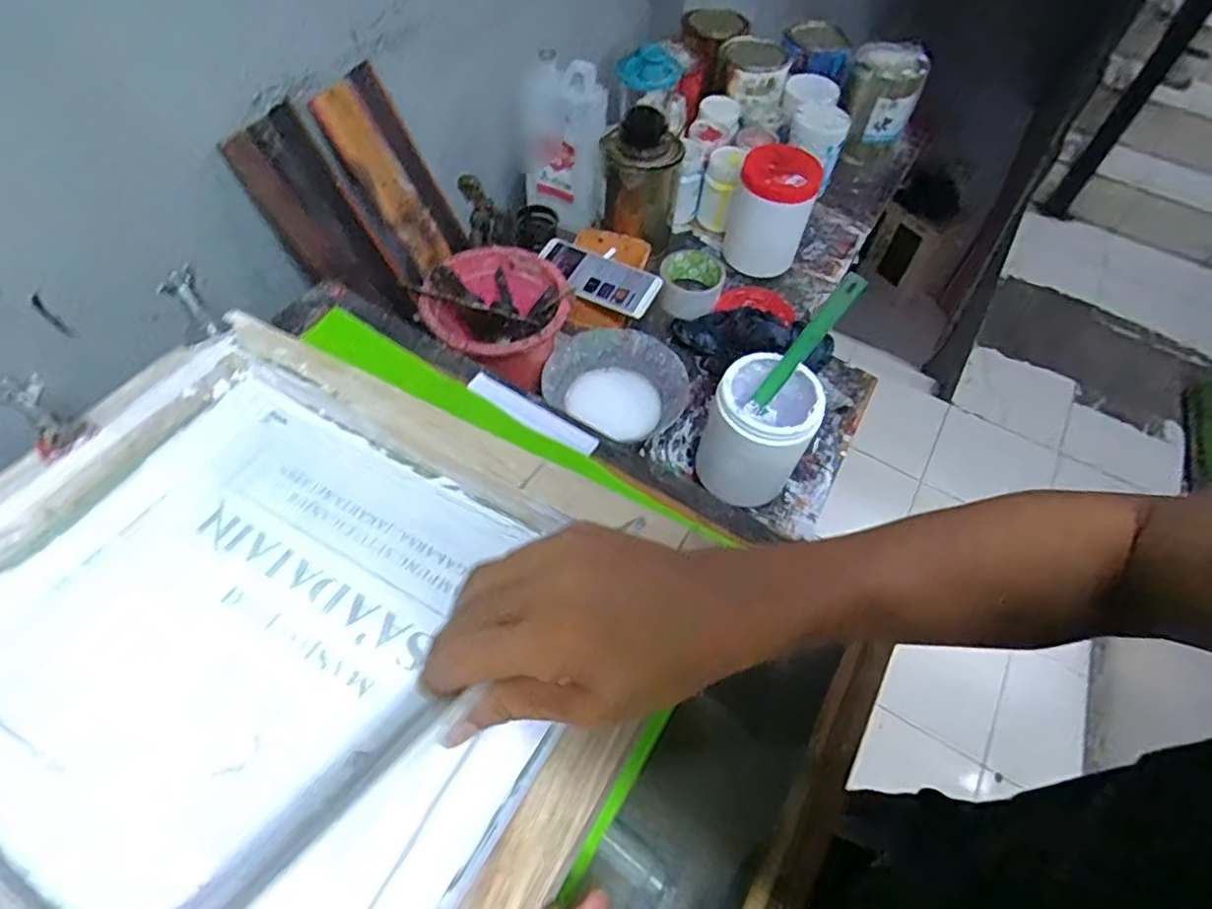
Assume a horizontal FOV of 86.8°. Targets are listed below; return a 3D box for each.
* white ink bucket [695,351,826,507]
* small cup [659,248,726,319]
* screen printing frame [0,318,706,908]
[{"bbox_3d":[0.152,-0.022,0.650,0.093,0.134,0.086,2,57,-3],"label":"white ink bucket"},{"bbox_3d":[0.114,-0.219,0.844,0.084,0.060,0.083,2,57,-3],"label":"small cup"},{"bbox_3d":[-0.205,0.103,0.376,0.438,0.060,0.352,25,57,19],"label":"screen printing frame"}]

